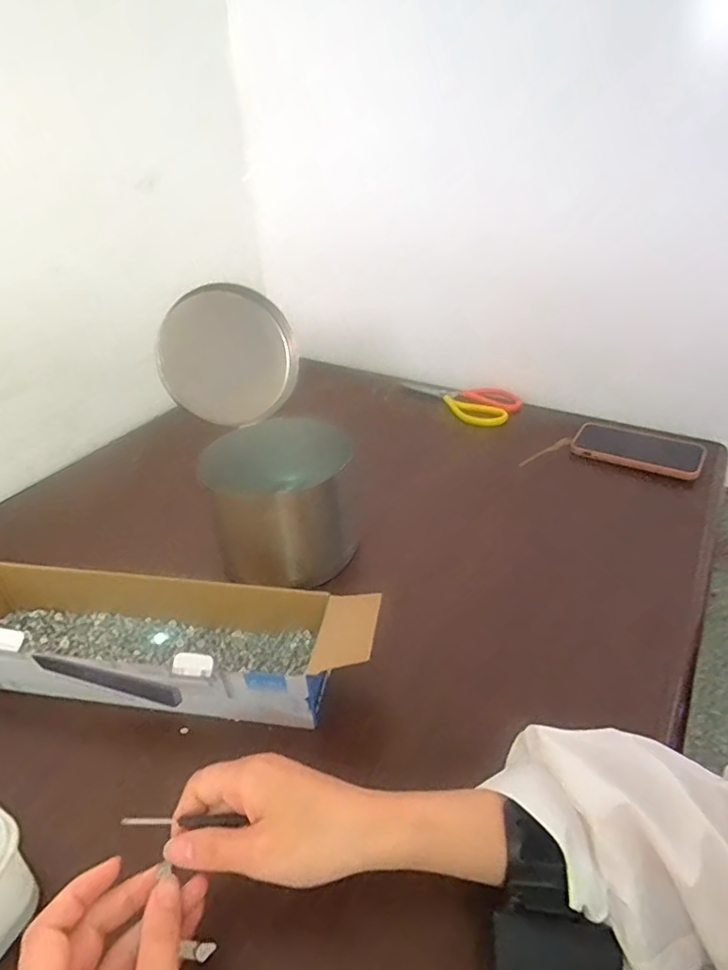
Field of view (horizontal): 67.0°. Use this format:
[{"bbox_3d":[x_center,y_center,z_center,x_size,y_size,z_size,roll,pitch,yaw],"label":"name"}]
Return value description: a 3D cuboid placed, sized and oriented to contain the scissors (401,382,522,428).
[{"bbox_3d":[0.152,-0.144,0.884,0.089,0.020,0.197,-29,41,-32],"label":"scissors"}]

